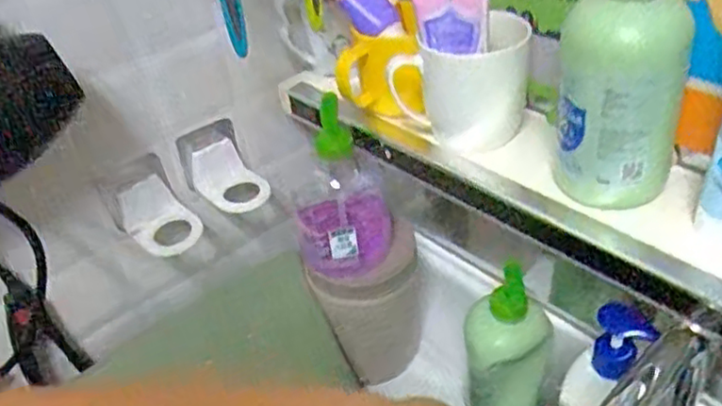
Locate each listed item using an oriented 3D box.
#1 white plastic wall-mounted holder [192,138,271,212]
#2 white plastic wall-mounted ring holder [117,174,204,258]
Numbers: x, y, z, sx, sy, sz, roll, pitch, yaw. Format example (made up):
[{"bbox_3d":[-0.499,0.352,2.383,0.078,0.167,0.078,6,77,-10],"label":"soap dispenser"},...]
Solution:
[{"bbox_3d":[-0.120,-0.023,0.625,0.063,0.047,0.056,-16,37,-12],"label":"white plastic wall-mounted holder"},{"bbox_3d":[-0.171,0.012,0.588,0.058,0.042,0.061,-23,39,-20],"label":"white plastic wall-mounted ring holder"}]

